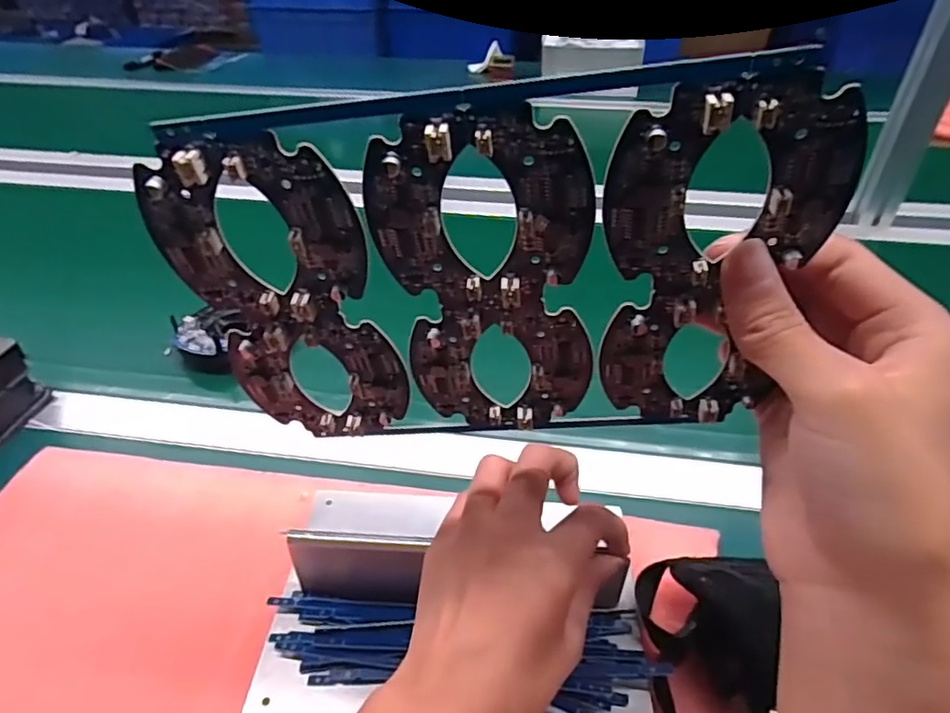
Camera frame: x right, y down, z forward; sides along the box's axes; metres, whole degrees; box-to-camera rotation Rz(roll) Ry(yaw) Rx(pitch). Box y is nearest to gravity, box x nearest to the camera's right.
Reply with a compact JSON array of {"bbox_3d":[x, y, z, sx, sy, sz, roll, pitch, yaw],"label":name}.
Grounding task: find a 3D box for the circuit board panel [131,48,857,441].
[{"bbox_3d":[0.006,-0.018,0.194,0.196,0.136,0.007,-3,45,7],"label":"circuit board panel"}]

